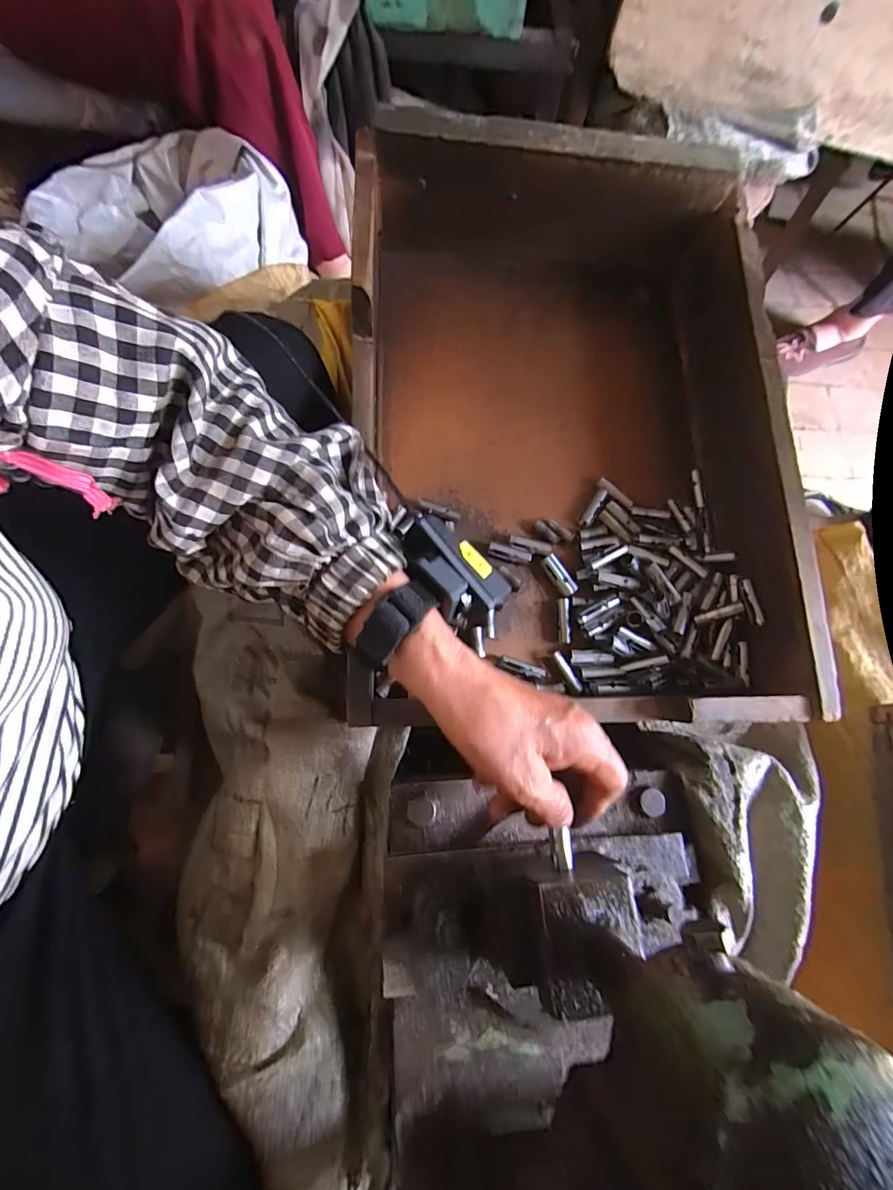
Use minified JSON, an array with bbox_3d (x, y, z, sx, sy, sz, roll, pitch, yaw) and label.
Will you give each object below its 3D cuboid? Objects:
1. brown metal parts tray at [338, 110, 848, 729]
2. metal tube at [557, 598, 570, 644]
[{"bbox_3d":[0.101,-0.128,0.394,0.340,0.131,0.440,2,78,-1],"label":"brown metal parts tray"},{"bbox_3d":[0.098,0.022,0.395,0.009,0.007,0.037,1,78,-1],"label":"metal tube"}]

